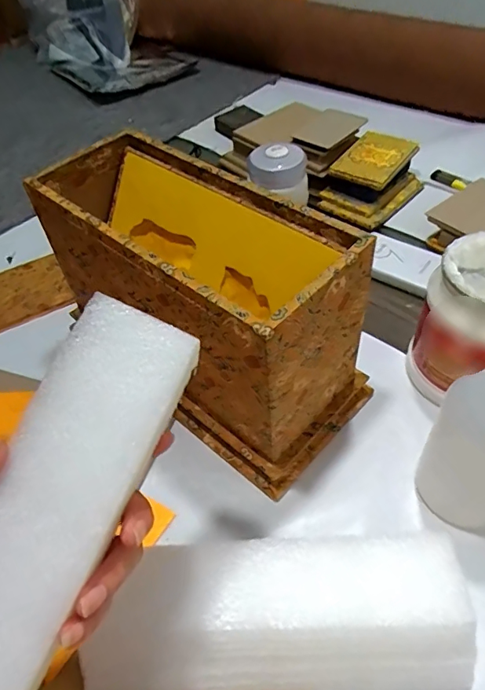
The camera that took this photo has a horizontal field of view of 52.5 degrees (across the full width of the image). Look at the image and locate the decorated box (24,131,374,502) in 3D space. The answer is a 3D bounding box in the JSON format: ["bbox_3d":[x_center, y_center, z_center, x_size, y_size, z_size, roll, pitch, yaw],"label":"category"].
[{"bbox_3d":[-0.043,-0.043,0.468,0.307,0.196,0.140,33,60,29],"label":"decorated box"}]

